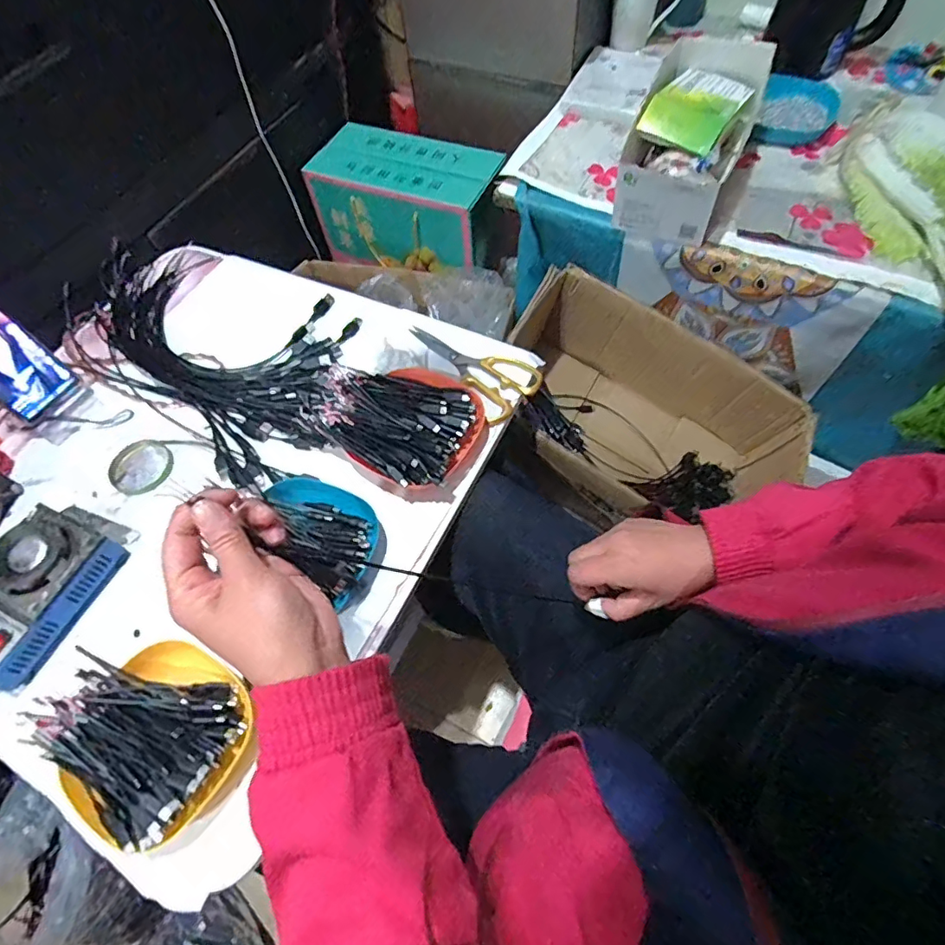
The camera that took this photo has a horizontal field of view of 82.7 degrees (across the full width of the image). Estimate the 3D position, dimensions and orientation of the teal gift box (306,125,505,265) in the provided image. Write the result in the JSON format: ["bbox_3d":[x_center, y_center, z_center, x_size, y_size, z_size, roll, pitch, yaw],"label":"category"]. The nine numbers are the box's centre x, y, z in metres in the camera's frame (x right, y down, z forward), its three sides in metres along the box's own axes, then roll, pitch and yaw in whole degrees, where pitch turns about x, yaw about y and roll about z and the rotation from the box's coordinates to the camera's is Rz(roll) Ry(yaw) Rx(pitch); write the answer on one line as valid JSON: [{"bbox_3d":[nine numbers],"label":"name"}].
[{"bbox_3d":[-0.119,-0.494,0.994,0.321,0.161,0.163,19,64,13],"label":"teal gift box"}]

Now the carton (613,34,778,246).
[{"bbox_3d":[0.283,-0.434,0.697,0.129,0.109,0.255,23,80,15],"label":"carton"}]

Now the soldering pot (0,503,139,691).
[{"bbox_3d":[-0.415,0.108,0.510,0.100,0.063,0.166,19,64,13],"label":"soldering pot"}]

